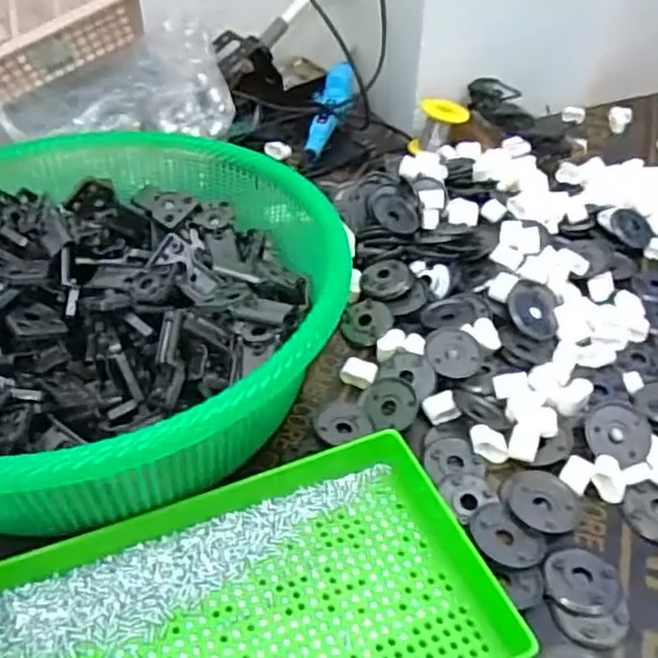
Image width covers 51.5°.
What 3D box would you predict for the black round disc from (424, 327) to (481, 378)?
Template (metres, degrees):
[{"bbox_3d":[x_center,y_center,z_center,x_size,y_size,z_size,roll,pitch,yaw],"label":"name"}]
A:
[{"bbox_3d":[0.090,0.017,0.496,0.040,0.005,0.040,3,61,-5],"label":"black round disc"}]

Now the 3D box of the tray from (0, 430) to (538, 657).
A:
[{"bbox_3d":[-0.039,0.143,0.347,0.254,0.032,0.155,-16,46,-19],"label":"tray"}]

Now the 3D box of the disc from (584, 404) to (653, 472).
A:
[{"bbox_3d":[0.186,0.068,0.439,0.042,0.013,0.042,-2,65,4],"label":"disc"}]

